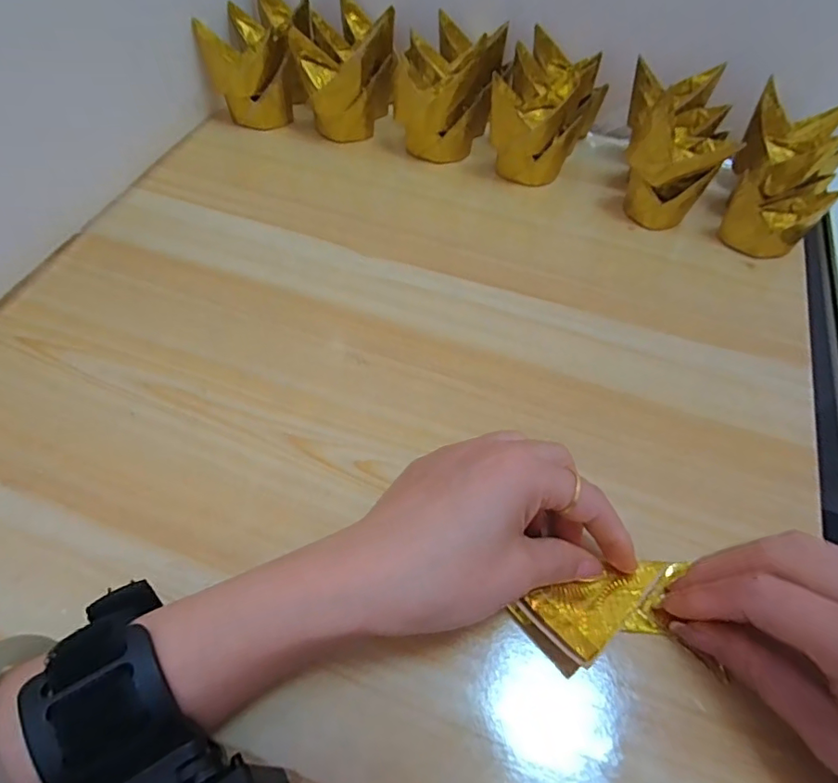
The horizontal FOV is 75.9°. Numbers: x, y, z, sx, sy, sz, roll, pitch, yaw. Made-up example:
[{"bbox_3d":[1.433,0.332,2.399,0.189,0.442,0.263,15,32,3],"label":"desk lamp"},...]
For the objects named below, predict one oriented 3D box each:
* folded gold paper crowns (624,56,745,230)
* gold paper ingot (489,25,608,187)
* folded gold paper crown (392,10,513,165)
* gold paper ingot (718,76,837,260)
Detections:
[{"bbox_3d":[0.178,-0.175,0.378,0.068,0.071,0.105,20,57,13],"label":"folded gold paper crowns"},{"bbox_3d":[0.097,-0.210,0.402,0.064,0.068,0.103,20,57,12],"label":"gold paper ingot"},{"bbox_3d":[0.025,-0.231,0.415,0.070,0.067,0.094,15,56,9],"label":"folded gold paper crown"},{"bbox_3d":[0.246,-0.148,0.366,0.064,0.062,0.101,24,58,15],"label":"gold paper ingot"}]

